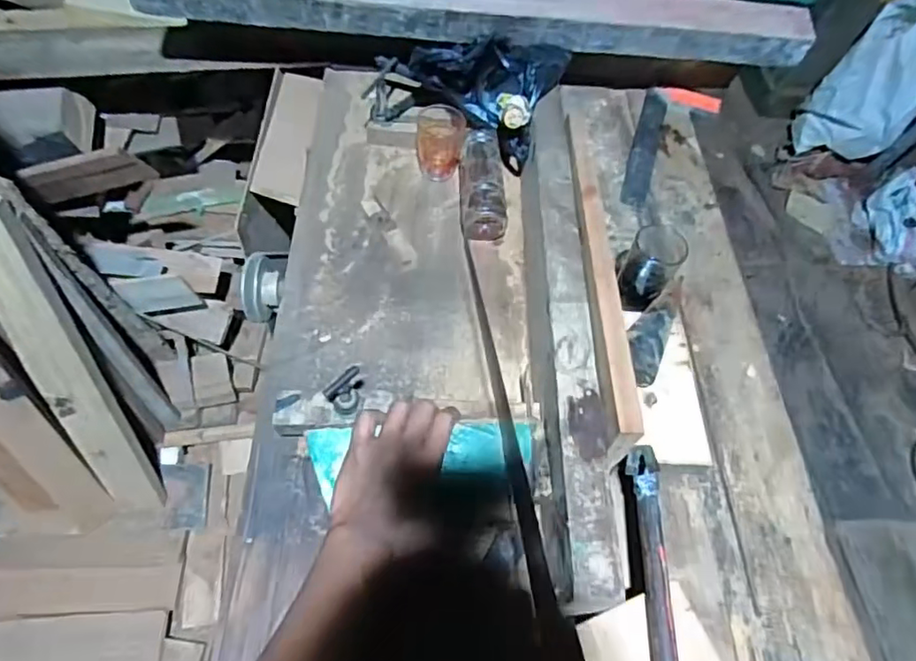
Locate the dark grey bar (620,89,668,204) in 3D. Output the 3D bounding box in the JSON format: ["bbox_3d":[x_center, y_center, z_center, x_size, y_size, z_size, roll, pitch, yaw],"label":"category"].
[{"bbox_3d":[0.306,-0.306,0.942,0.042,0.015,0.295,18,60,6],"label":"dark grey bar"}]

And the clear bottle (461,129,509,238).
[{"bbox_3d":[0.035,-0.201,0.804,0.065,0.058,0.154,1,60,-4],"label":"clear bottle"}]

